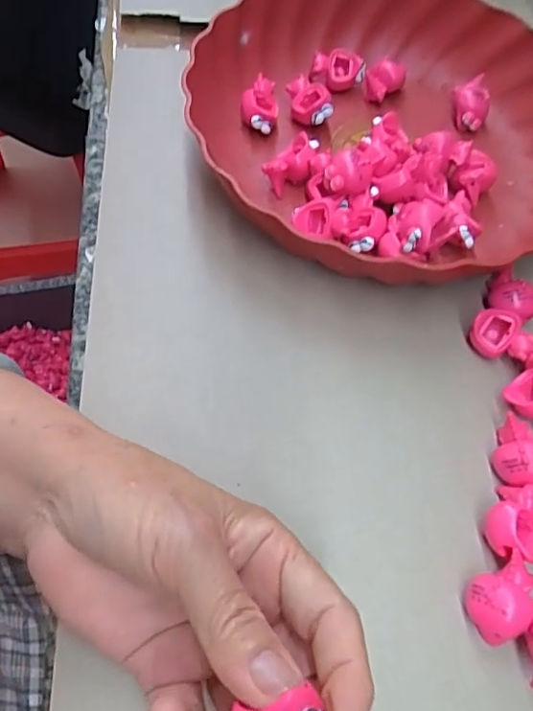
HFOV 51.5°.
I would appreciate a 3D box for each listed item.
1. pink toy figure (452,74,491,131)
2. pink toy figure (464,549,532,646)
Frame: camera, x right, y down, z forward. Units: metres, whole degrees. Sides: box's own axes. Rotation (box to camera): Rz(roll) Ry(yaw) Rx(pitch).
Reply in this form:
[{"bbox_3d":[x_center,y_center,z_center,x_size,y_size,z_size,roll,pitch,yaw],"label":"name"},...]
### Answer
[{"bbox_3d":[0.139,-0.174,0.378,0.024,0.019,0.038,19,63,4],"label":"pink toy figure"},{"bbox_3d":[0.097,0.101,0.227,0.032,0.021,0.025,-25,68,-17],"label":"pink toy figure"}]

